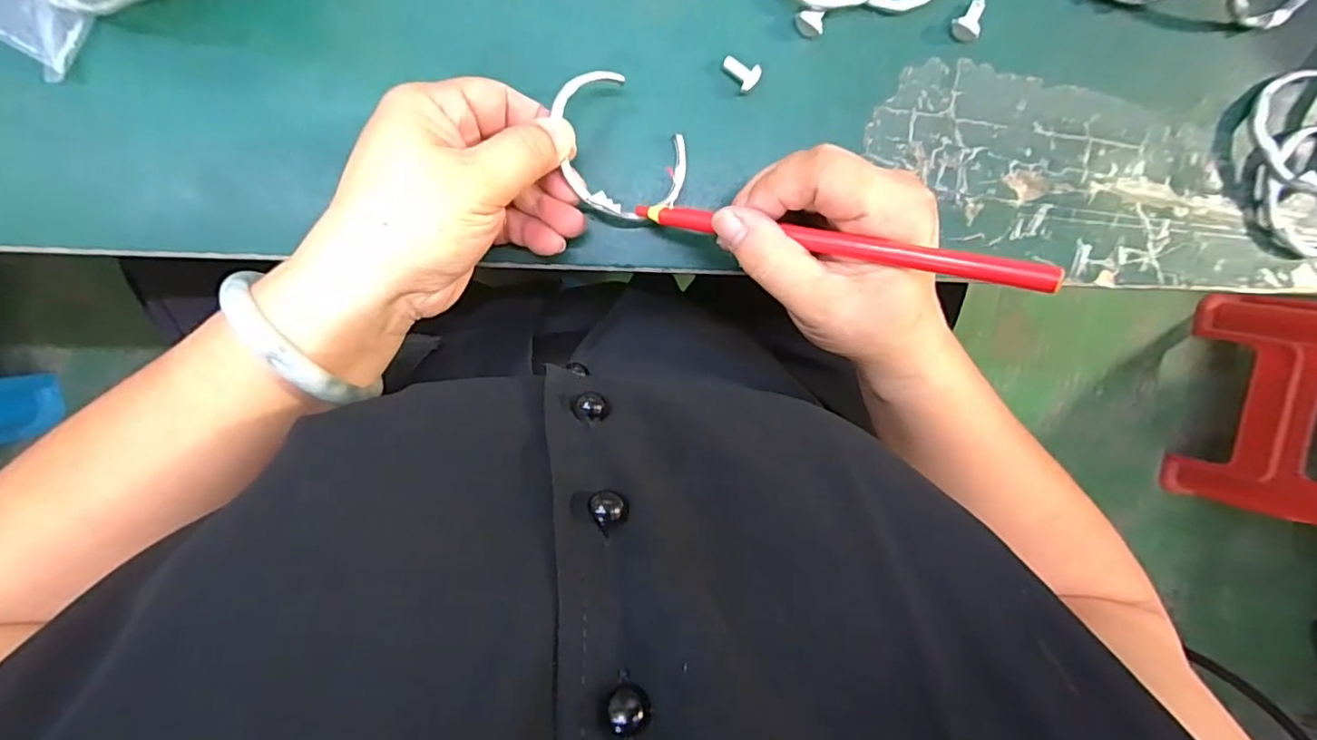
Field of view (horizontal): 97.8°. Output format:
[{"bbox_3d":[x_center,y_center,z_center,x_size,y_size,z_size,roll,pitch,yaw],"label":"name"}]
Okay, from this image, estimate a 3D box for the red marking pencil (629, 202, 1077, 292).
[{"bbox_3d":[0.062,-0.051,0.227,0.165,0.007,0.010,17,99,27],"label":"red marking pencil"}]

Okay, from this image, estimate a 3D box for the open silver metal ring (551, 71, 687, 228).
[{"bbox_3d":[-0.018,-0.097,0.257,0.069,0.006,0.056,36,81,-27],"label":"open silver metal ring"}]

